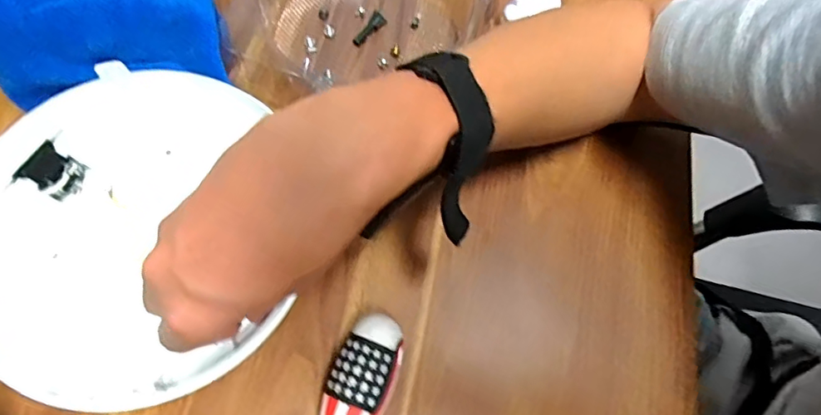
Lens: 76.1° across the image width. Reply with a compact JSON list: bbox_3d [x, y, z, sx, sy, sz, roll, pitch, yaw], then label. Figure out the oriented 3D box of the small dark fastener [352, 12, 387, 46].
[{"bbox_3d":[-0.033,-0.139,0.408,0.011,0.007,0.034,39,71,12],"label":"small dark fastener"}]

